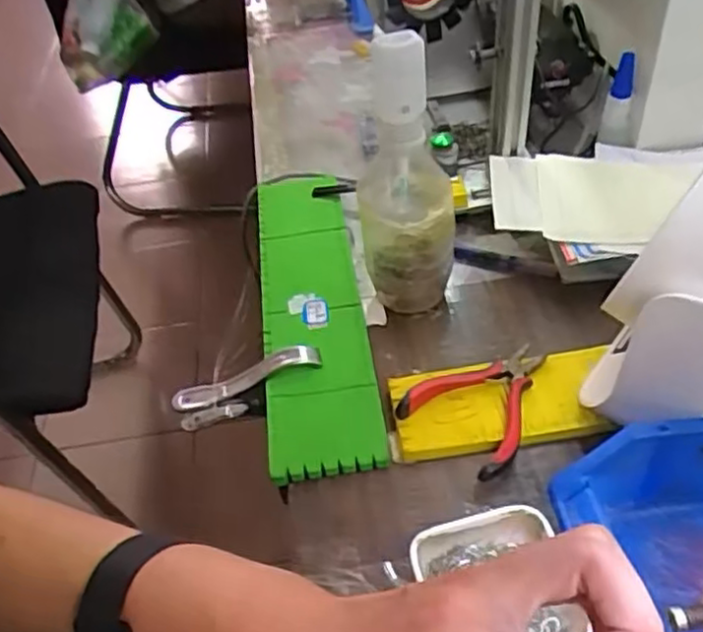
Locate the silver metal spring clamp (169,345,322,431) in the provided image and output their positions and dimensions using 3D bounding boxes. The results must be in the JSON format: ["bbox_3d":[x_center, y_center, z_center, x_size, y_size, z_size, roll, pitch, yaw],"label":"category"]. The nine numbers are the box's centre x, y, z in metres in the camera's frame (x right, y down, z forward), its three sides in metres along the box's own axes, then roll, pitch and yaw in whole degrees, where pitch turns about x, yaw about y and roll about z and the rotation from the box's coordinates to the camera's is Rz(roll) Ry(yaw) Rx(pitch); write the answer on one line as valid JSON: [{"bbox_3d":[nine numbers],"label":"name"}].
[{"bbox_3d":[-0.080,0.057,0.537,0.118,0.052,0.018,-27,43,9],"label":"silver metal spring clamp"}]

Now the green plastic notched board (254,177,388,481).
[{"bbox_3d":[-0.036,-0.021,0.601,0.081,0.012,0.361,-9,44,-2],"label":"green plastic notched board"}]

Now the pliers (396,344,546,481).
[{"bbox_3d":[0.094,0.054,0.489,0.084,0.014,0.104,34,56,30],"label":"pliers"}]

